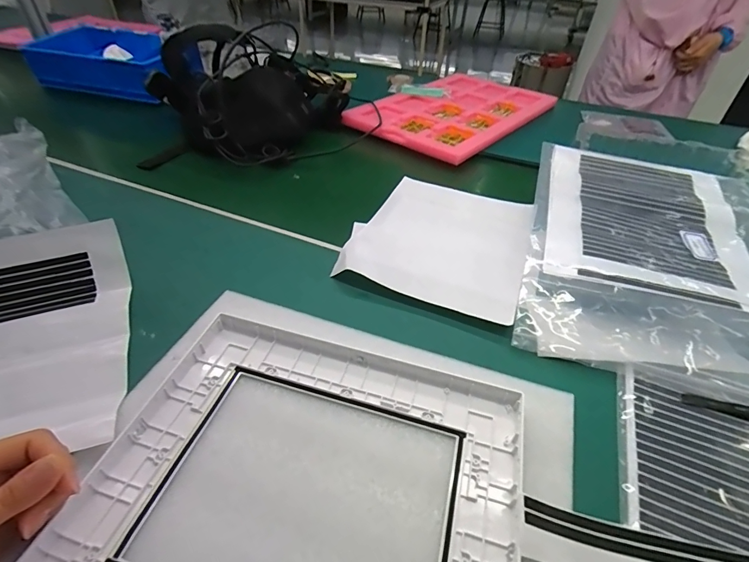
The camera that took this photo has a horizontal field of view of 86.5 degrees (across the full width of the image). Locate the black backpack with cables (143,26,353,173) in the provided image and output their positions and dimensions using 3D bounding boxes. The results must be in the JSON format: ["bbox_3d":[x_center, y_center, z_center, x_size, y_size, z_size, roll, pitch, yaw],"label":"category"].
[{"bbox_3d":[-0.247,-0.363,0.771,0.376,0.176,0.350,-8,44,-12],"label":"black backpack with cables"}]

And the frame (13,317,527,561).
[{"bbox_3d":[-0.052,0.156,0.292,0.308,0.024,0.257,14,44,10],"label":"frame"}]

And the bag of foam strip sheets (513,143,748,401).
[{"bbox_3d":[0.340,-0.049,0.486,0.283,0.034,0.390,14,52,13],"label":"bag of foam strip sheets"}]

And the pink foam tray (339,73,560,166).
[{"bbox_3d":[0.192,-0.396,0.910,0.290,0.025,0.516,30,49,26],"label":"pink foam tray"}]

